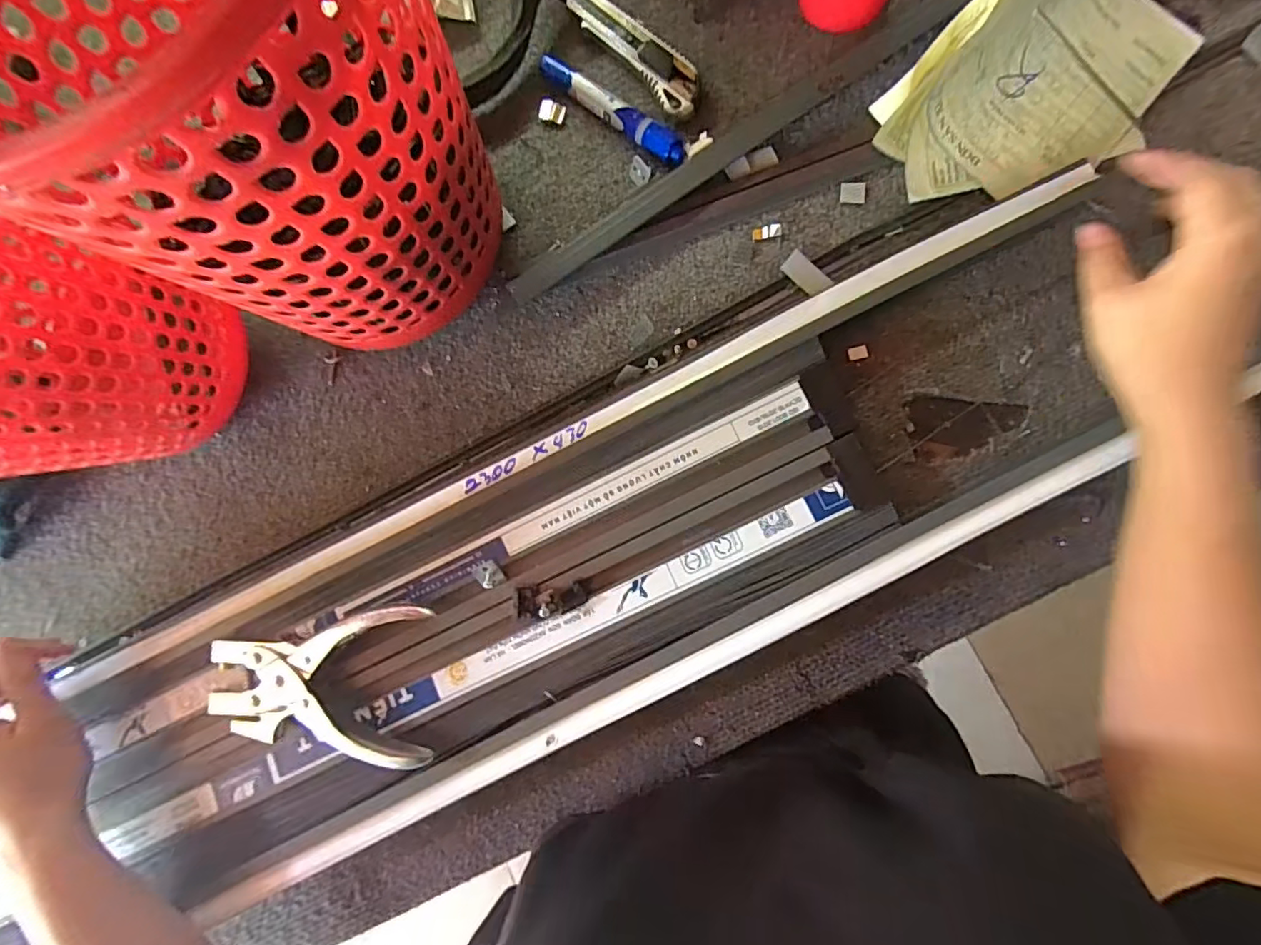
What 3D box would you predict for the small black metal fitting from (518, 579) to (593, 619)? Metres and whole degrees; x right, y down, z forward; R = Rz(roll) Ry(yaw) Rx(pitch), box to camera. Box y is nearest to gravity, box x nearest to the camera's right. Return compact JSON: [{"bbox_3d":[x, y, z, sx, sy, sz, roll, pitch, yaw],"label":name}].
[{"bbox_3d":[-0.048,0.081,0.353,0.045,0.014,0.021,-5,84,7],"label":"small black metal fitting"}]

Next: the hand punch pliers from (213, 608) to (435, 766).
[{"bbox_3d":[-0.201,0.140,0.359,0.144,0.020,0.099,-3,82,7],"label":"hand punch pliers"}]

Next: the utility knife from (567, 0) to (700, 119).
[{"bbox_3d":[0.003,-0.317,0.409,0.032,0.010,0.135,-40,81,2],"label":"utility knife"}]

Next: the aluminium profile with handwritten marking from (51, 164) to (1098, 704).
[{"bbox_3d":[-0.056,-0.024,0.381,0.744,0.039,0.039,-27,82,3],"label":"aluminium profile with handwritten marking"}]

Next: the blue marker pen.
[{"bbox_3d":[-0.014,-0.269,0.404,0.133,0.012,0.020,41,91,9],"label":"blue marker pen"}]

